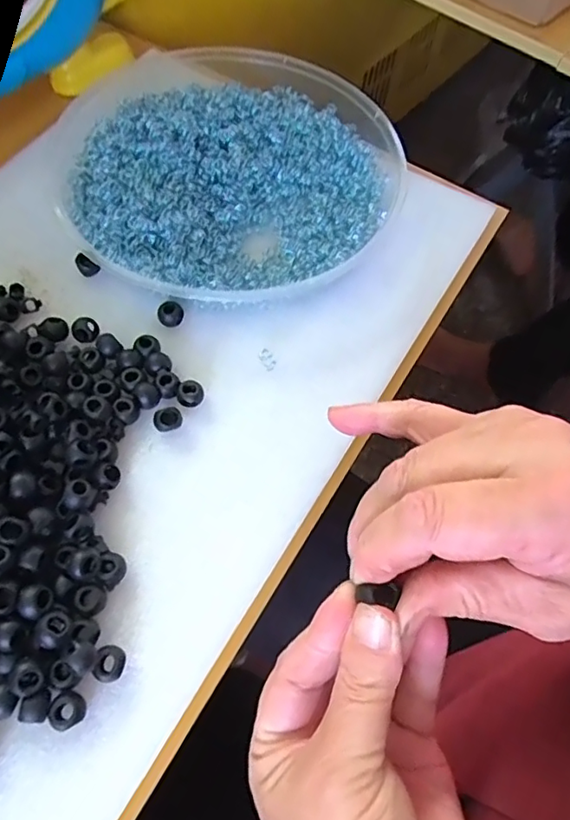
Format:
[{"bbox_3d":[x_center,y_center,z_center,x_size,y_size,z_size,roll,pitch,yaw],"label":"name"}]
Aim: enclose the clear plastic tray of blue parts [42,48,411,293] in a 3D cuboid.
[{"bbox_3d":[-0.045,-0.179,0.392,0.229,0.030,0.234,-30,70,-16],"label":"clear plastic tray of blue parts"}]

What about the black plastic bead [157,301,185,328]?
[{"bbox_3d":[-0.073,-0.062,0.355,0.016,0.008,0.016,1,65,-3],"label":"black plastic bead"}]

